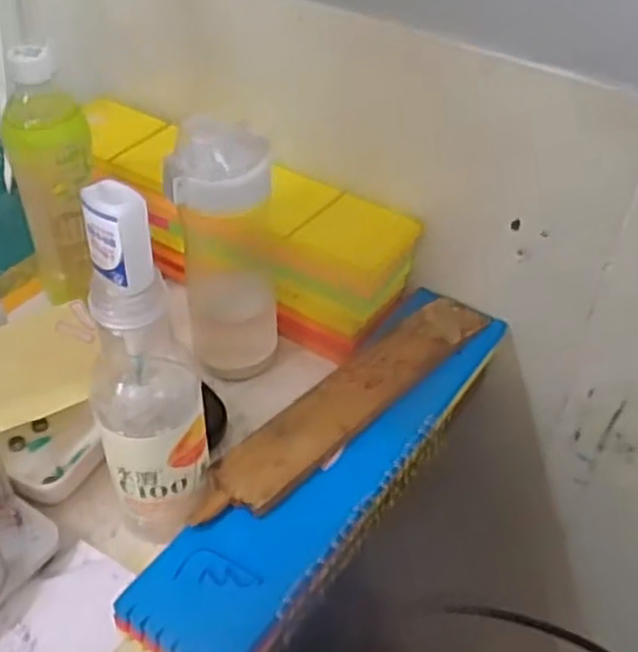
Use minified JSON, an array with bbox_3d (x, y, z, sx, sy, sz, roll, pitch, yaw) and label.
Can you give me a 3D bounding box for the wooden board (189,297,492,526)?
[{"bbox_3d":[0.022,0.045,0.521,0.053,0.015,0.255,34,51,30],"label":"wooden board"}]

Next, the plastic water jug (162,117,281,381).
[{"bbox_3d":[-0.065,-0.053,0.543,0.066,0.187,0.061,-3,42,-6],"label":"plastic water jug"}]

